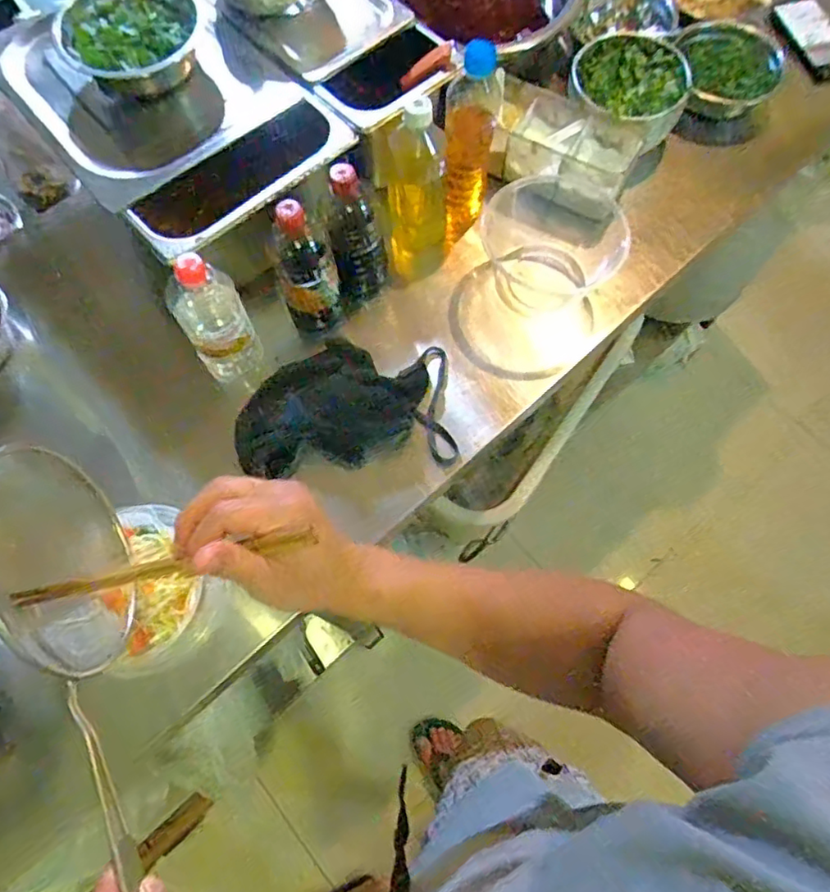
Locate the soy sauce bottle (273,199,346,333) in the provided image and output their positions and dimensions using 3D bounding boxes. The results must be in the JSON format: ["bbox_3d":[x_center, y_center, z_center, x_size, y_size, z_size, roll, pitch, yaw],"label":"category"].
[{"bbox_3d":[-0.122,-0.197,0.689,0.069,0.162,0.066,-22,71,-8],"label":"soy sauce bottle"}]

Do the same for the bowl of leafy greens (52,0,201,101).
[{"bbox_3d":[-0.319,-0.462,0.686,0.154,0.066,0.123,-14,70,-5],"label":"bowl of leafy greens"}]

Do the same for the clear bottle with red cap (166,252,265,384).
[{"bbox_3d":[-0.223,-0.135,0.671,0.073,0.176,0.067,-29,72,-10],"label":"clear bottle with red cap"}]

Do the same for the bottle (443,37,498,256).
[{"bbox_3d":[0.058,-0.350,0.723,0.065,0.235,0.068,-22,71,-8],"label":"bottle"}]

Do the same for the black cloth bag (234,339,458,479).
[{"bbox_3d":[-0.081,-0.048,0.694,0.242,0.049,0.163,-4,69,-1],"label":"black cloth bag"}]

